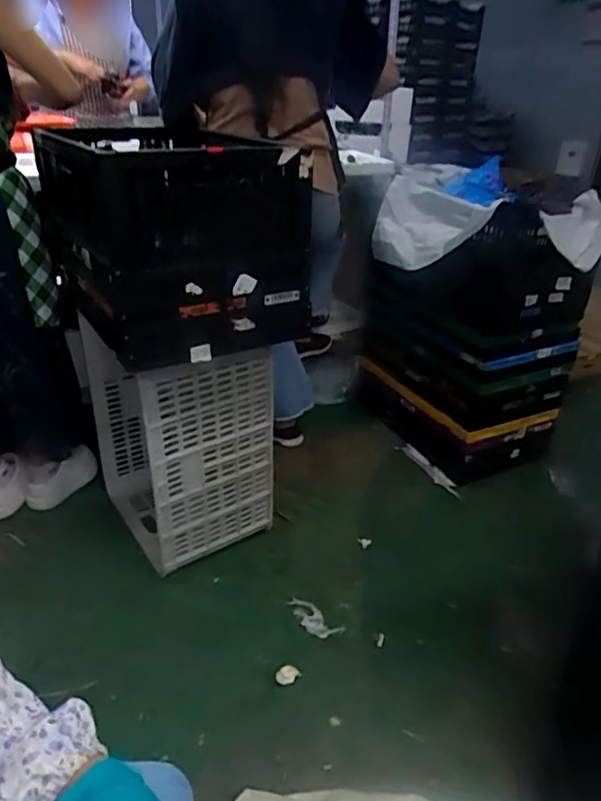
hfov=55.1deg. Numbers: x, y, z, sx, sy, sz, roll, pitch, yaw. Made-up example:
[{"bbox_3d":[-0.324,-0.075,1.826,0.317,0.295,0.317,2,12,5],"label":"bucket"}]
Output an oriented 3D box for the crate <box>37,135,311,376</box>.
[{"bbox_3d":[-0.289,-0.389,1.317,0.448,0.361,0.613,-16,34,-28],"label":"crate"}]

